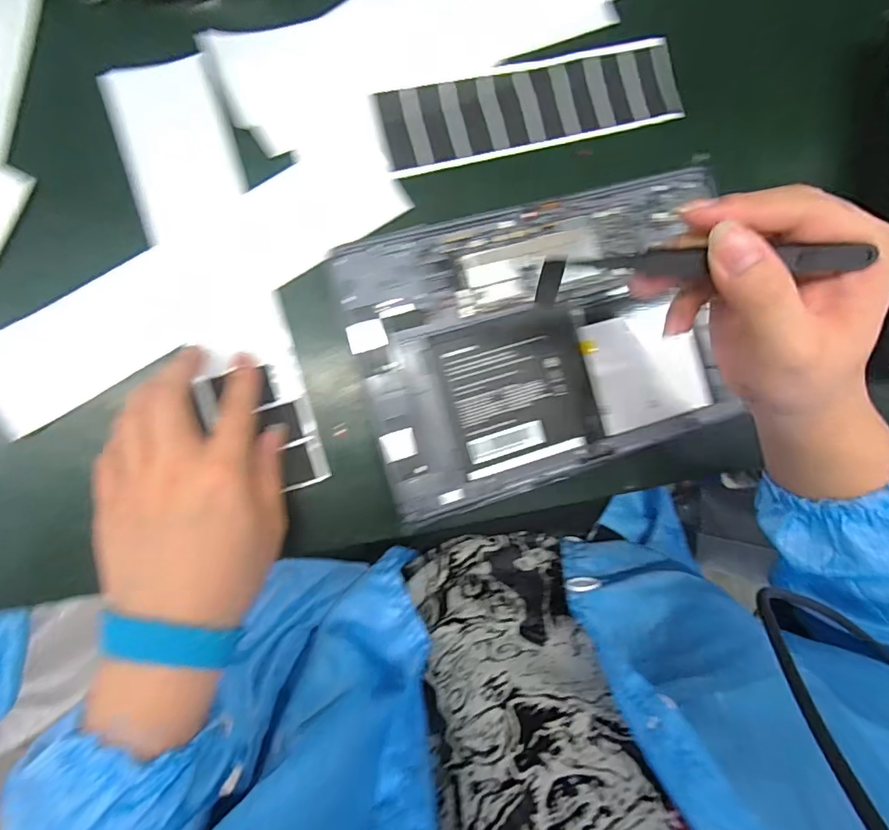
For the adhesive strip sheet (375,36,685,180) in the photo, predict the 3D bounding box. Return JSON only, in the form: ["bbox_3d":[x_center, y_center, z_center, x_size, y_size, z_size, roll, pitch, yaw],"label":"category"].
[{"bbox_3d":[0.062,-0.213,0.336,0.213,0.005,0.059,-16,93,-9],"label":"adhesive strip sheet"}]

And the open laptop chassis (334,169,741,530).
[{"bbox_3d":[0.064,-0.049,0.307,0.230,0.013,0.169,-16,90,-7],"label":"open laptop chassis"}]

